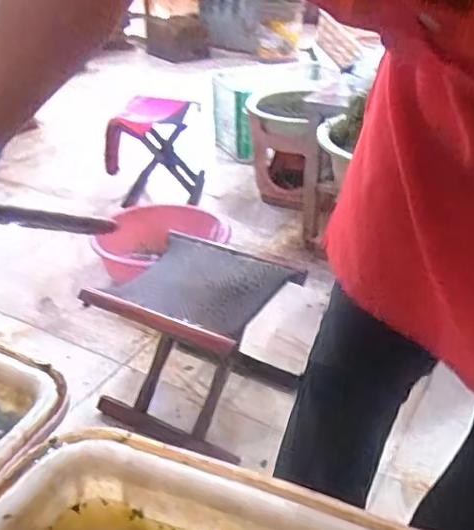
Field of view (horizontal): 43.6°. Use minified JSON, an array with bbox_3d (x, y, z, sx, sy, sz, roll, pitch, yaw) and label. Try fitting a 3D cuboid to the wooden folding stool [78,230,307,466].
[{"bbox_3d":[-0.078,0.155,1.154,0.301,0.314,0.289,17,33,28],"label":"wooden folding stool"}]

